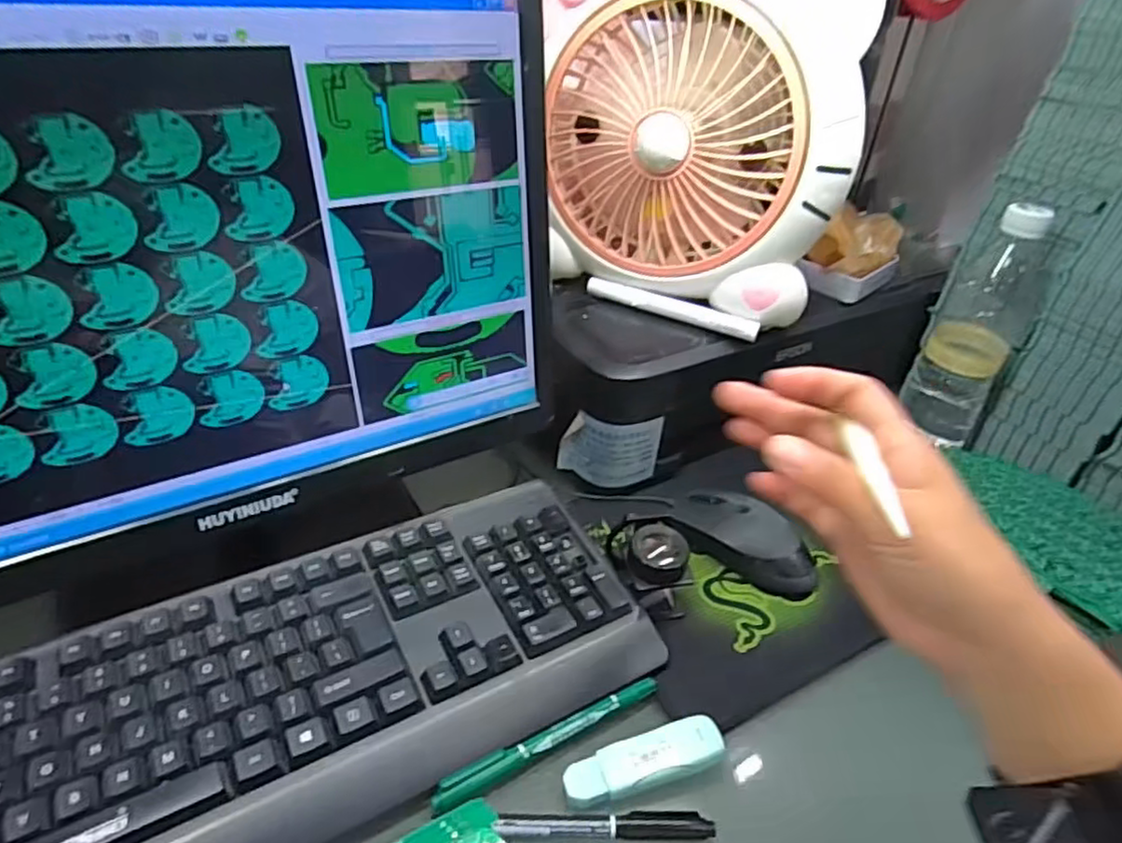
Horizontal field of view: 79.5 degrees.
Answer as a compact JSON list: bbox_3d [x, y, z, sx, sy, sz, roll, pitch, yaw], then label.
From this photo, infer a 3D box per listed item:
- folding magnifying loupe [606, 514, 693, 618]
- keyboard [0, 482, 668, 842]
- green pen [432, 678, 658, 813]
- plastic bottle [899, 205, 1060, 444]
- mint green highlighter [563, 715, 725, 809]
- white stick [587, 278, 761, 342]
[{"bbox_3d":[0.059,0.097,0.454,0.042,0.059,0.055,-8,37,-18],"label":"folding magnifying loupe"},{"bbox_3d":[-0.157,0.150,0.356,0.427,0.033,0.156,-15,40,-27],"label":"keyboard"},{"bbox_3d":[-0.004,0.173,0.371,0.140,0.007,0.012,-16,40,-27],"label":"green pen"},{"bbox_3d":[0.364,-0.077,0.593,0.071,0.210,0.075,27,40,27],"label":"plastic bottle"},{"bbox_3d":[0.045,0.179,0.357,0.087,0.016,0.027,-10,38,-20],"label":"mint green highlighter"},{"bbox_3d":[0.087,-0.091,0.541,0.143,0.012,0.010,19,37,19],"label":"white stick"}]

